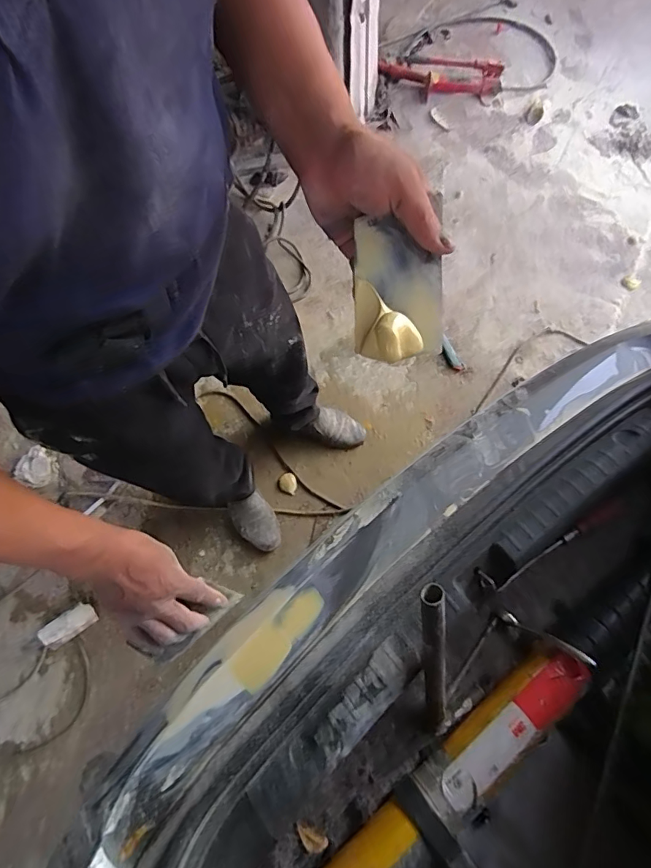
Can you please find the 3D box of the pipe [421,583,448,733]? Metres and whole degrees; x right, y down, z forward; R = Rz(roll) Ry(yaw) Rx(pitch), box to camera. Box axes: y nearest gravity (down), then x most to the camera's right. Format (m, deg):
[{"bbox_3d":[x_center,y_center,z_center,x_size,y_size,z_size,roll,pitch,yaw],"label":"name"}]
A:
[{"bbox_3d":[0.131,0.281,0.569,0.024,0.280,0.025,-14,34,-6],"label":"pipe"}]

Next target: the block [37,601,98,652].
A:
[{"bbox_3d":[-0.636,0.474,1.174,0.121,0.058,0.062,-38,74,-14],"label":"block"}]

